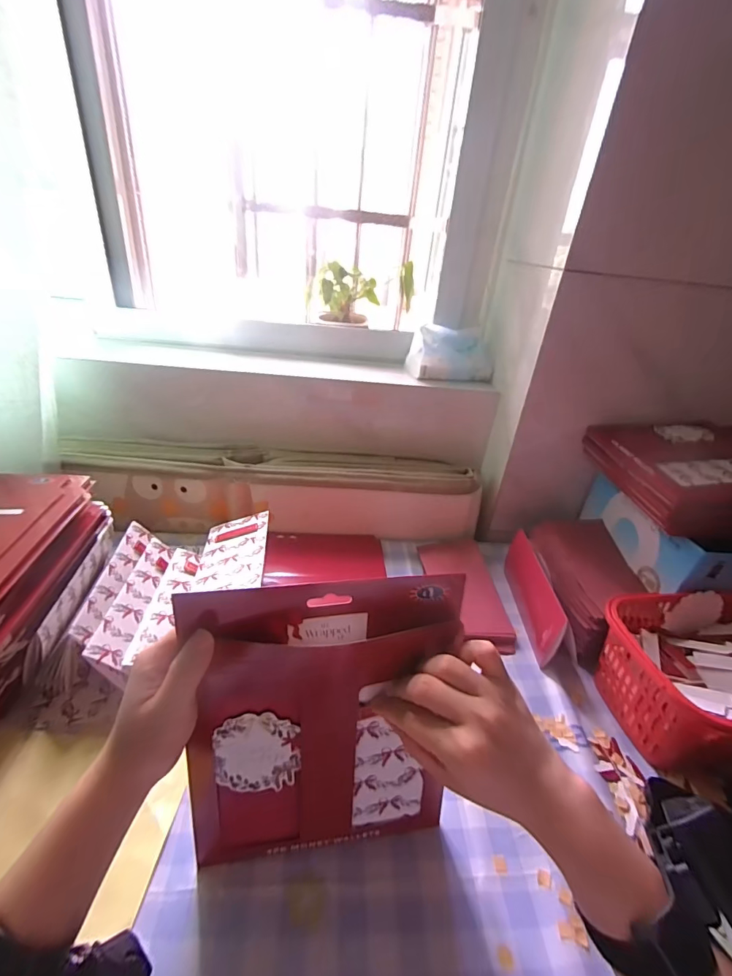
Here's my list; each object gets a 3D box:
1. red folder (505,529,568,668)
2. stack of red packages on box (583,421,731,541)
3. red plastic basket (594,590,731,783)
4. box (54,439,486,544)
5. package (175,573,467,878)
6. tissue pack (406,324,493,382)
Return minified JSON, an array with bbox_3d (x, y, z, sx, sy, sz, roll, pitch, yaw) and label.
[{"bbox_3d":[0.217,0.136,0.562,0.012,0.082,0.178,6,31,-1],"label":"red folder"},{"bbox_3d":[0.450,-0.019,0.557,0.236,0.069,0.201,3,31,-6],"label":"stack of red packages on box"},{"bbox_3d":[0.363,0.205,0.455,0.219,0.117,0.147,0,31,-10],"label":"red plastic basket"},{"bbox_3d":[-0.128,0.010,0.683,0.604,0.115,0.093,5,31,-2],"label":"box"},{"bbox_3d":[-0.029,0.177,0.316,0.188,0.230,0.030,-1,13,-13],"label":"package"},{"bbox_3d":[0.143,-0.231,0.729,0.134,0.075,0.072,1,31,-9],"label":"tissue pack"}]

